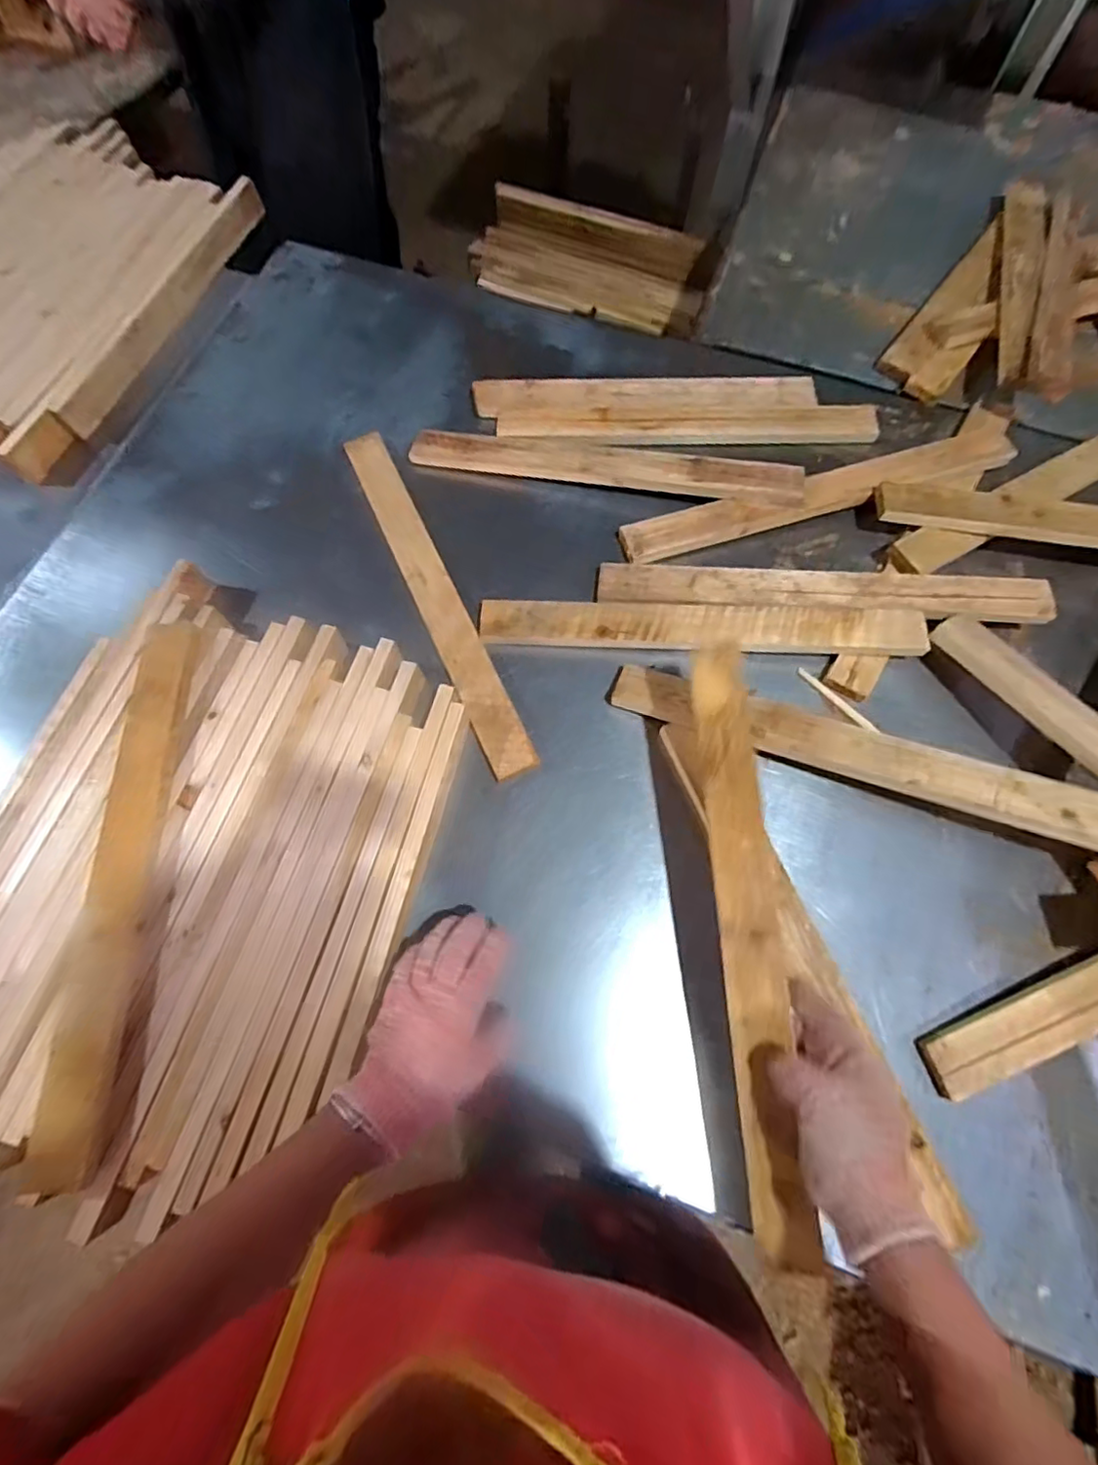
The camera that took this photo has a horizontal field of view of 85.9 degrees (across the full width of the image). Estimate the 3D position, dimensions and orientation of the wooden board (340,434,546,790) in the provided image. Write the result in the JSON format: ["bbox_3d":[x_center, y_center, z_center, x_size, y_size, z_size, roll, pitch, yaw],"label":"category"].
[{"bbox_3d":[-0.138,-0.174,0.695,0.055,0.017,0.497,-24,71,-8],"label":"wooden board"}]

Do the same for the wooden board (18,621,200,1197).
[{"bbox_3d":[-0.397,0.127,0.550,0.062,0.014,0.500,0,72,-1],"label":"wooden board"}]

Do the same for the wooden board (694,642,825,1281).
[{"bbox_3d":[0.171,0.163,0.500,0.048,0.016,0.489,-2,77,-3],"label":"wooden board"}]

